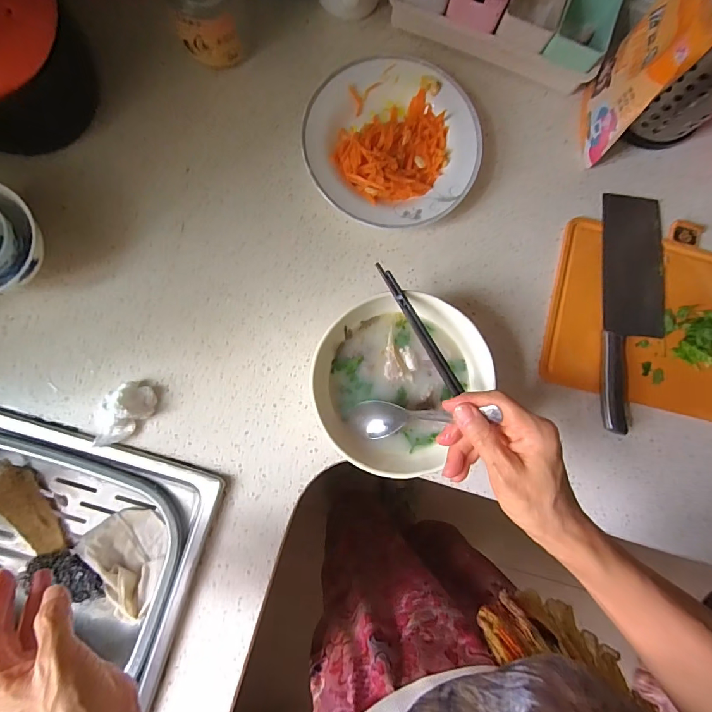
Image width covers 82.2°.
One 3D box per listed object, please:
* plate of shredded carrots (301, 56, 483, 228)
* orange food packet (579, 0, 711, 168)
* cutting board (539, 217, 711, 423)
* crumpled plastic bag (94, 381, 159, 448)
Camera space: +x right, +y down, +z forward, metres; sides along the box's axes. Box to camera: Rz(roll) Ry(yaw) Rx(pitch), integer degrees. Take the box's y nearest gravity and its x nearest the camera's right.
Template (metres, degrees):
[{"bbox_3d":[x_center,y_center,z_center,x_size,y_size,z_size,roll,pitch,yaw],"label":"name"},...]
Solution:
[{"bbox_3d":[0.040,-0.237,0.465,0.189,0.031,0.185,0,86,-4],"label":"plate of shredded carrots"},{"bbox_3d":[0.288,-0.290,0.418,0.028,0.158,0.105,16,85,-3],"label":"orange food packet"},{"bbox_3d":[0.380,-0.047,0.486,0.296,0.019,0.219,14,86,-3],"label":"cutting board"},{"bbox_3d":[-0.245,0.061,0.422,0.042,0.027,0.072,38,85,-1],"label":"crumpled plastic bag"}]

